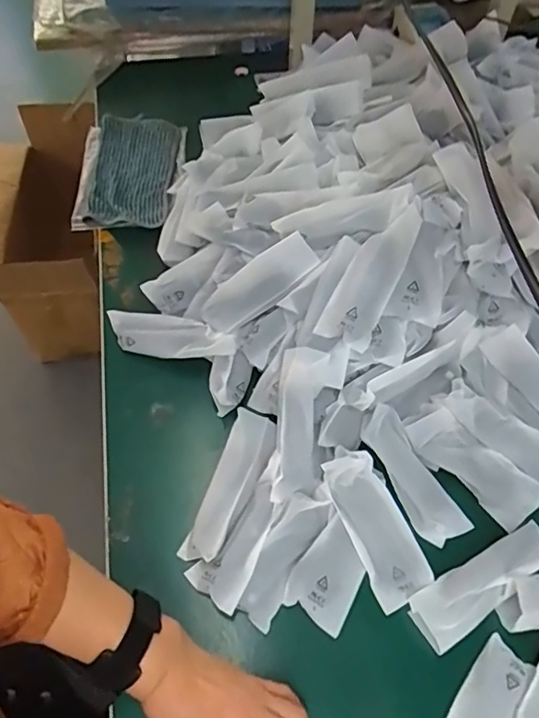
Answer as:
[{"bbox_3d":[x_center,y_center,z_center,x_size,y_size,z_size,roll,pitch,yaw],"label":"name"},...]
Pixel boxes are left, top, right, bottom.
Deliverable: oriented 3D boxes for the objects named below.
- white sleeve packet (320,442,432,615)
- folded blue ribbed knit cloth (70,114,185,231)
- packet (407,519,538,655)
[{"bbox_3d":[0.099,0.156,0.517,0.054,0.028,0.142,-24,84,-14],"label":"white sleeve packet"},{"bbox_3d":[-0.197,-0.276,0.795,0.140,0.020,0.229,-1,59,-1],"label":"folded blue ribbed knit cloth"},{"bbox_3d":[0.200,0.203,0.506,0.151,0.021,0.047,-28,63,-16],"label":"packet"}]

